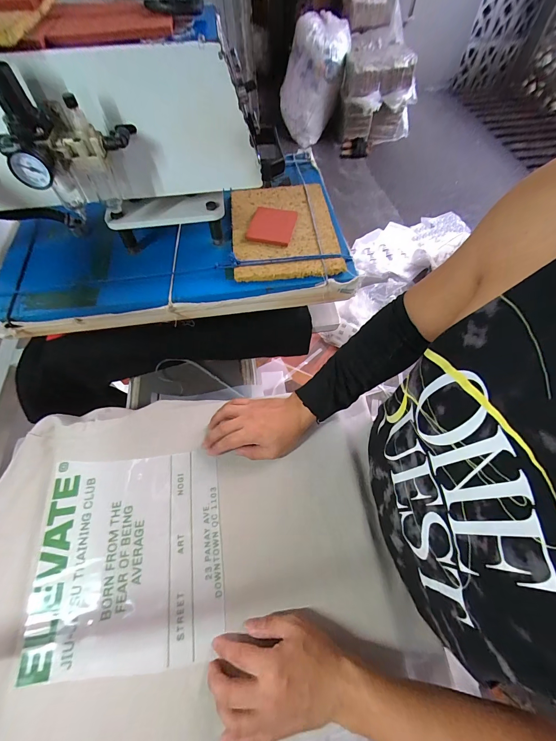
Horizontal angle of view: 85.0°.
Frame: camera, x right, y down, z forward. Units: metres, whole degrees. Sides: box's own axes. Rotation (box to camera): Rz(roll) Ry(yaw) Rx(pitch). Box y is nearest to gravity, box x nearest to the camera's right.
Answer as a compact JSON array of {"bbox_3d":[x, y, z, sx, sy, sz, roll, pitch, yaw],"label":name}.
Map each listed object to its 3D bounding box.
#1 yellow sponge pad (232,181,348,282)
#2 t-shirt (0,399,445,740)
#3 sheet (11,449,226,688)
[{"bbox_3d":[0.008,-0.261,0.549,0.178,0.019,0.243,-7,60,-2],"label":"yellow sponge pad"},{"bbox_3d":[-0.125,0.237,0.424,0.569,0.025,0.421,-6,60,-2],"label":"t-shirt"},{"bbox_3d":[-0.204,0.247,0.418,0.248,0.011,0.248,-6,60,-2],"label":"sheet"}]

